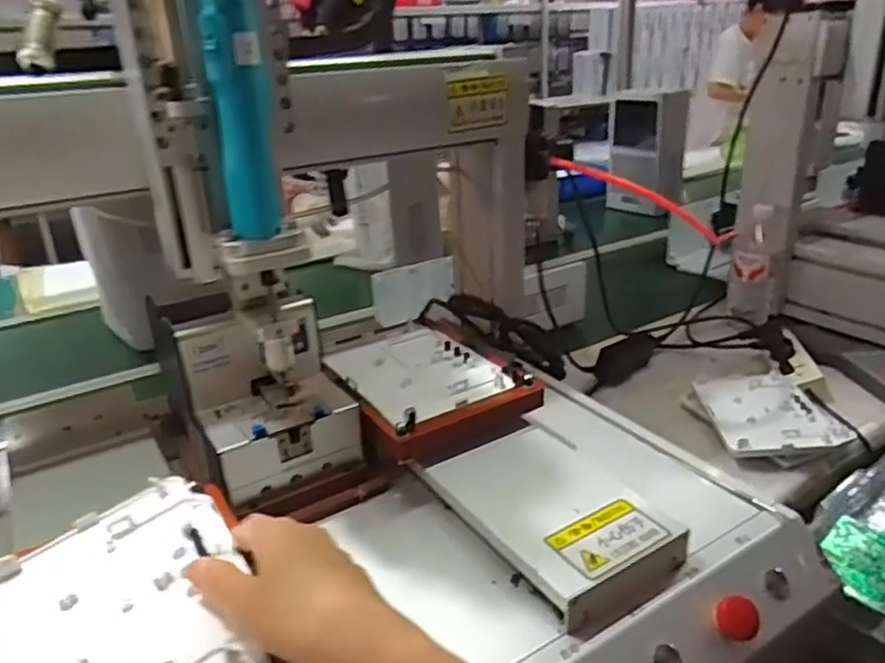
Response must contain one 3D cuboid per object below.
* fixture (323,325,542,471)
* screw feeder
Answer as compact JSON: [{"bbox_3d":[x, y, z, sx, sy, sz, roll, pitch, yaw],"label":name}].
[{"bbox_3d":[-0.016,0.056,0.673,0.162,0.040,0.190,-15,27,-27],"label":"fixture"},{"bbox_3d":[-0.169,0.042,0.611,0.131,0.145,0.162,-18,28,-32],"label":"screw feeder"}]

